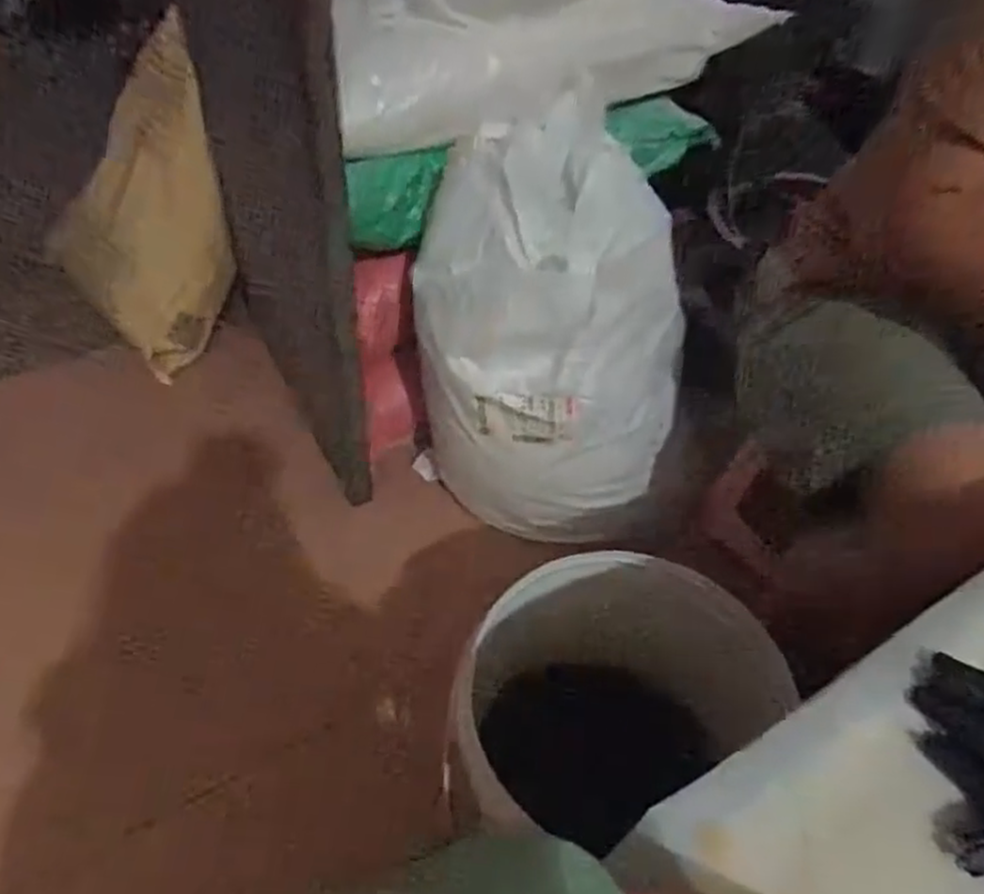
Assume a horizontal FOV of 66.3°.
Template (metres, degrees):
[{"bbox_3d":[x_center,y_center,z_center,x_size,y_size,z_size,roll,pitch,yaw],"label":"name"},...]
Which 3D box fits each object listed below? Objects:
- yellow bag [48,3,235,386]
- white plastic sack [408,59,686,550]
[{"bbox_3d":[-0.540,-0.386,1.191,0.228,0.531,0.126,12,18,7],"label":"yellow bag"},{"bbox_3d":[0.097,-0.154,1.013,0.344,0.434,0.343,29,52,20],"label":"white plastic sack"}]

